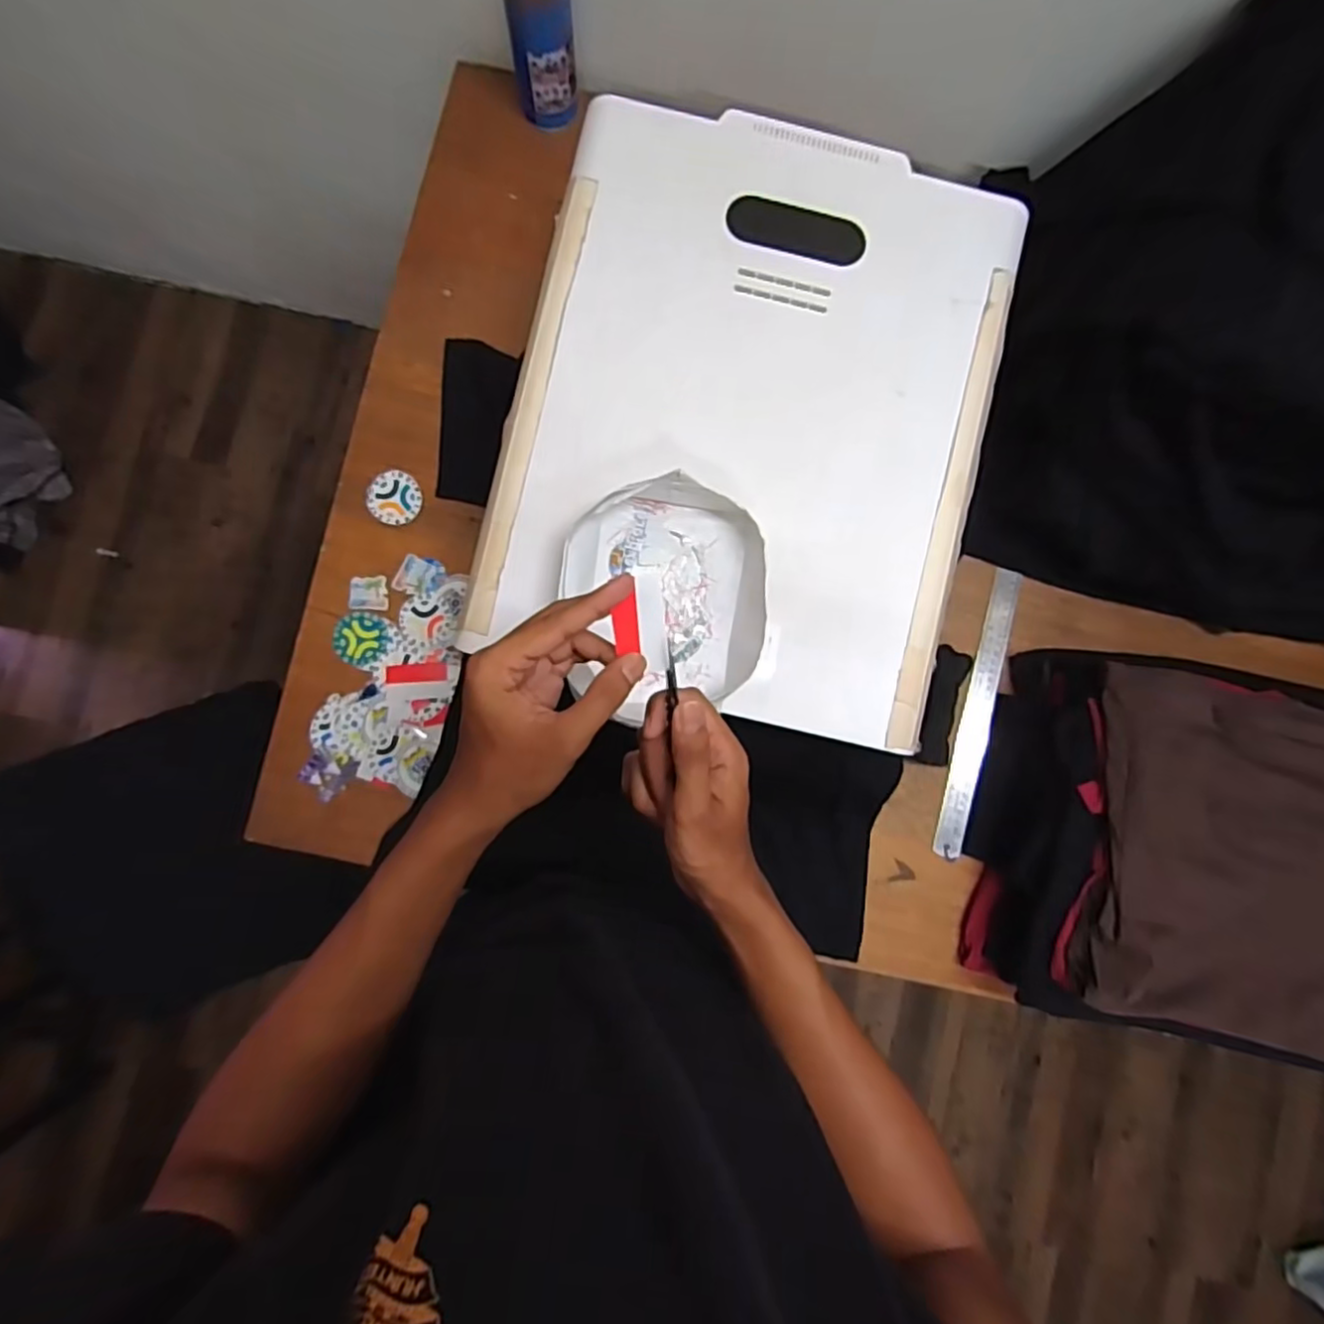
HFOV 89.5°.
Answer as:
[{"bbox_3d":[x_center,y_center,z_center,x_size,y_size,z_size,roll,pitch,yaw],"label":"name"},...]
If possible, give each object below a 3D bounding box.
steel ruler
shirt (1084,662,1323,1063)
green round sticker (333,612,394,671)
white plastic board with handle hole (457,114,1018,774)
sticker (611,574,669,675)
[{"bbox_3d":[0.347,0.055,0.730,0.033,0.008,0.316,14,86,20],"label":"steel ruler"},{"bbox_3d":[0.609,0.208,0.633,0.470,0.074,0.325,16,85,-3],"label":"shirt"},{"bbox_3d":[-0.315,-0.022,0.706,0.060,0.007,0.057,0,86,-4],"label":"green round sticker"},{"bbox_3d":[0.078,-0.213,0.573,0.397,0.020,0.497,13,86,-3],"label":"white plastic board with handle hole"},{"bbox_3d":[-0.012,-0.021,0.385,0.029,0.004,0.056,-6,102,-10],"label":"sticker"}]

